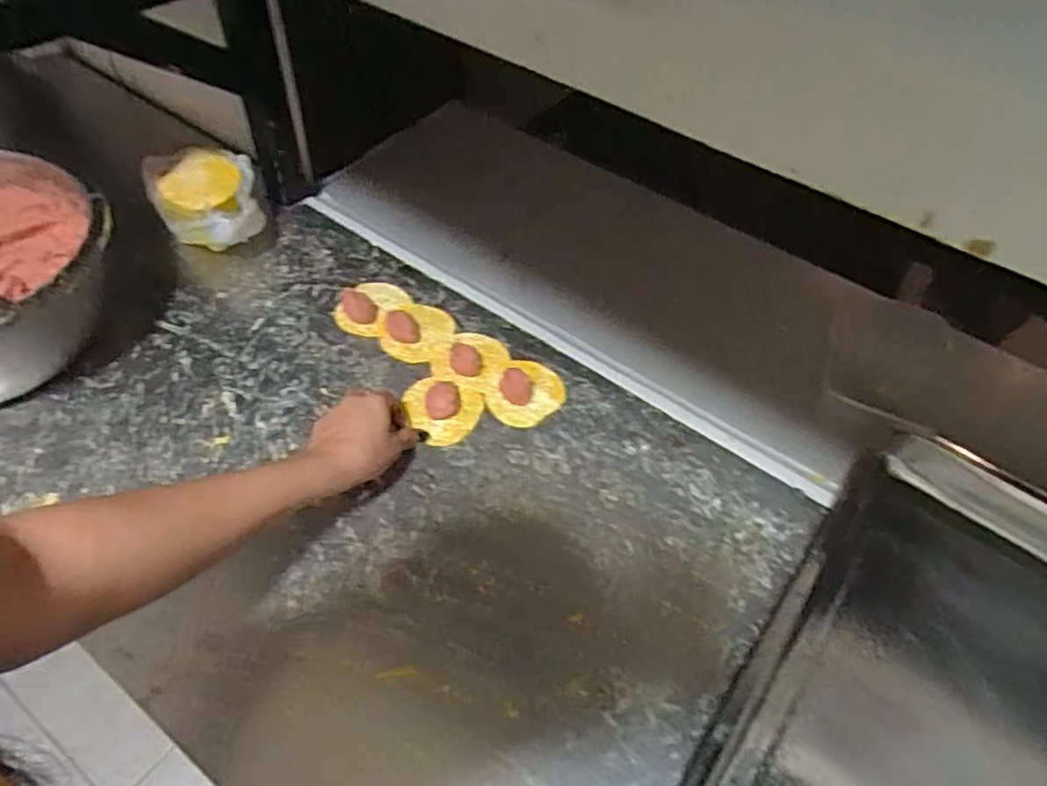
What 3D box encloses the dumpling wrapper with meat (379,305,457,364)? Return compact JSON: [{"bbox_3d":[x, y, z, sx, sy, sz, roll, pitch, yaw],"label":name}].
[{"bbox_3d":[-0.117,-0.067,0.724,0.075,0.011,0.081,17,54,8],"label":"dumpling wrapper with meat"}]

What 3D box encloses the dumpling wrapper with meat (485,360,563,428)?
[{"bbox_3d":[0.000,-0.003,0.680,0.080,0.008,0.074,2,53,-3],"label":"dumpling wrapper with meat"}]

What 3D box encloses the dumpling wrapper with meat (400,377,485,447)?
[{"bbox_3d":[-0.084,0.017,0.656,0.077,0.013,0.070,2,53,-3],"label":"dumpling wrapper with meat"}]

